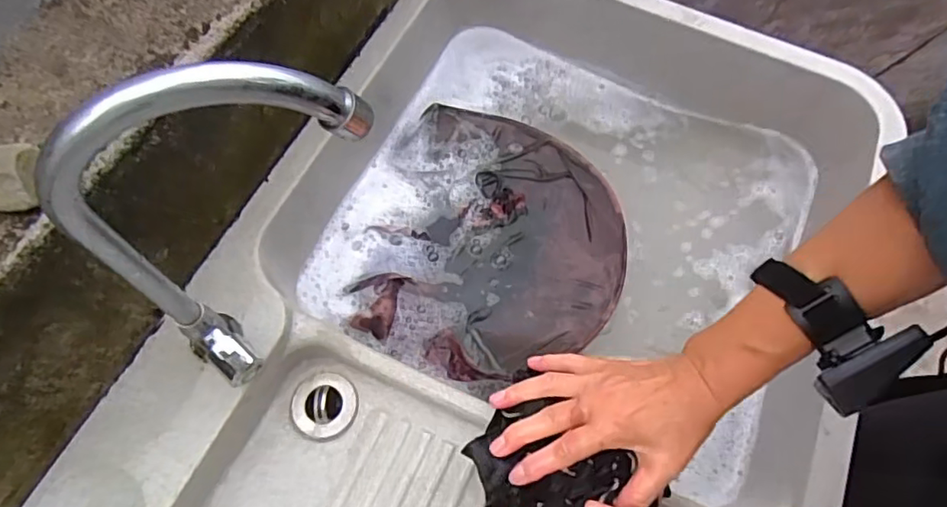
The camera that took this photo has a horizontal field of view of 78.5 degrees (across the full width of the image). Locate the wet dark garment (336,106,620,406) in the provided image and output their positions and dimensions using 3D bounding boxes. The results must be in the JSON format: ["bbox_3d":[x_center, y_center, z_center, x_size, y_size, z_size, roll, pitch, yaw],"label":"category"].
[{"bbox_3d":[0.029,-0.018,0.664,0.272,0.028,0.331,13,65,3],"label":"wet dark garment"}]

